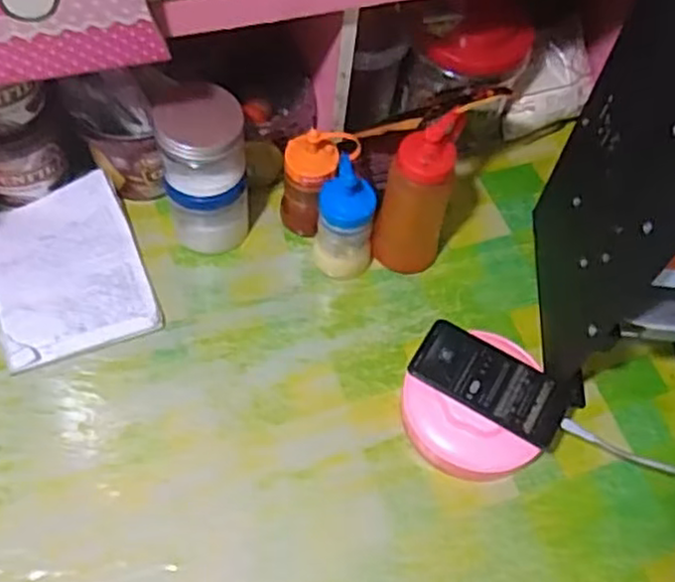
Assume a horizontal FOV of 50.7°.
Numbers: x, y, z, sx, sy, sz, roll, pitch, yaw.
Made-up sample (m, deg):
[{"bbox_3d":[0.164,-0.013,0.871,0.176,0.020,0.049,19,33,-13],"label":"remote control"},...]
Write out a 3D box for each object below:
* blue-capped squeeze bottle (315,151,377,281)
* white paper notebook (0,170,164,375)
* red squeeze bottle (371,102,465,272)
[{"bbox_3d":[0.010,-0.079,0.793,0.066,0.122,0.078,8,58,0],"label":"blue-capped squeeze bottle"},{"bbox_3d":[-0.302,-0.026,0.790,0.157,0.017,0.209,-19,62,-16],"label":"white paper notebook"},{"bbox_3d":[0.086,-0.100,0.776,0.074,0.195,0.078,2,59,-3],"label":"red squeeze bottle"}]

